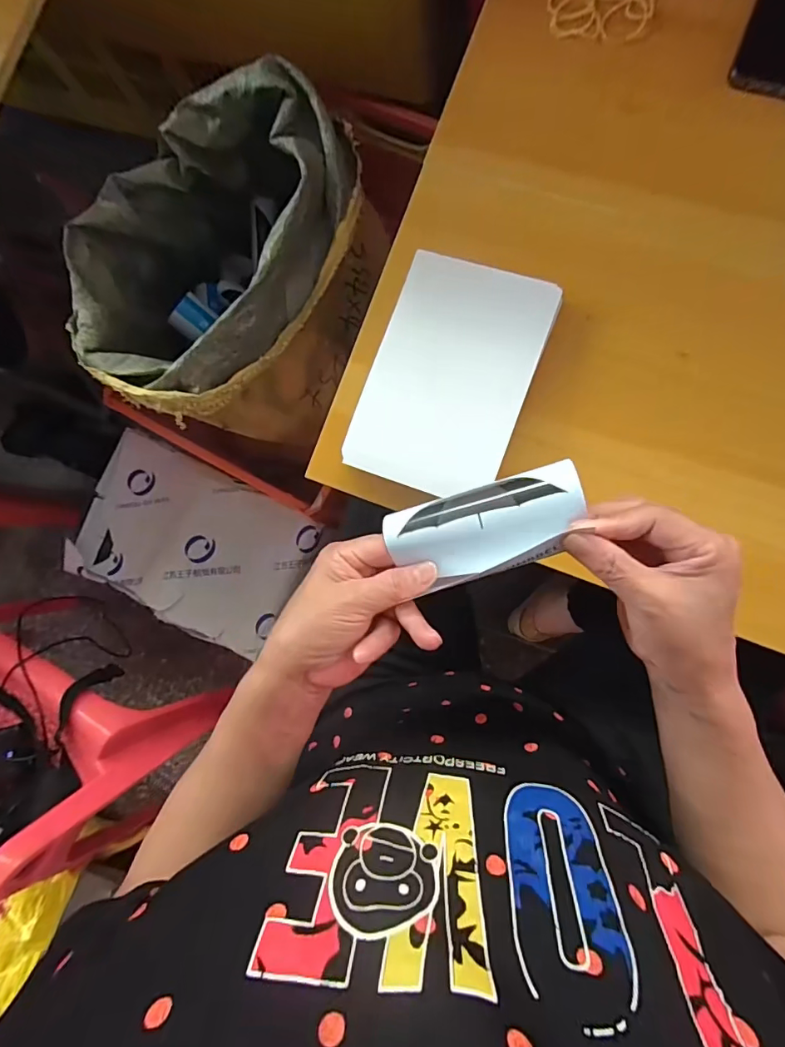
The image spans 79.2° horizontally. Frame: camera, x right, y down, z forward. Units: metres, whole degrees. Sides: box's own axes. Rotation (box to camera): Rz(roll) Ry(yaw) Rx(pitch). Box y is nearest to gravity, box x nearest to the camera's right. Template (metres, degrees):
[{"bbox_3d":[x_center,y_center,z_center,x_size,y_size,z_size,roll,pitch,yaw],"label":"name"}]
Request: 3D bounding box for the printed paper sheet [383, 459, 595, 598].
[{"bbox_3d":[0.056,0.004,0.285,0.114,0.018,0.053,-18,84,17],"label":"printed paper sheet"}]

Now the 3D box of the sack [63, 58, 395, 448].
[{"bbox_3d":[-0.195,-0.292,0.574,0.295,0.227,0.350,22,89,9],"label":"sack"}]

